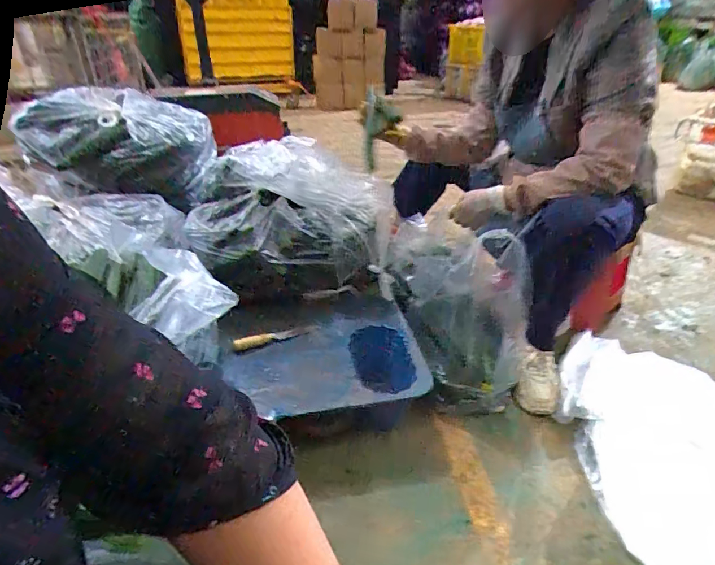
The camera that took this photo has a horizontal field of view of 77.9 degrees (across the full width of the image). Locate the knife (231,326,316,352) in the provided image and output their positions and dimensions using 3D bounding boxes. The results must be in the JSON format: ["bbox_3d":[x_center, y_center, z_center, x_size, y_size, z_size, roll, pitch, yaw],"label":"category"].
[{"bbox_3d":[-0.181,0.118,0.971,0.189,0.018,0.028,-9,30,-40],"label":"knife"}]

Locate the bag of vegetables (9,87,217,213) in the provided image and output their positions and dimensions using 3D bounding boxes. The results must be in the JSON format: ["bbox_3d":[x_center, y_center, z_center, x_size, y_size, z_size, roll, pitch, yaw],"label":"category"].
[{"bbox_3d":[-0.646,-0.366,1.225,0.435,0.263,0.289,8,33,14],"label":"bag of vegetables"}]

